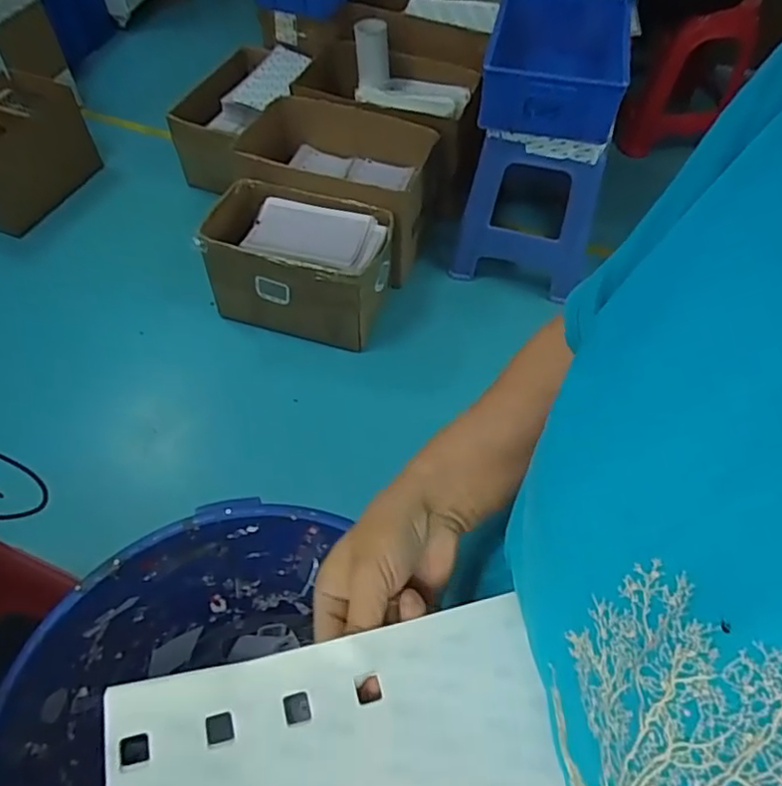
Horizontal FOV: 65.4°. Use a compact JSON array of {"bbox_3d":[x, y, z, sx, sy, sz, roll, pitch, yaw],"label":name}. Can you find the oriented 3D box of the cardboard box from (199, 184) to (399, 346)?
[{"bbox_3d":[-0.242,-0.336,1.619,0.480,0.264,0.285,13,57,7],"label":"cardboard box"}]

